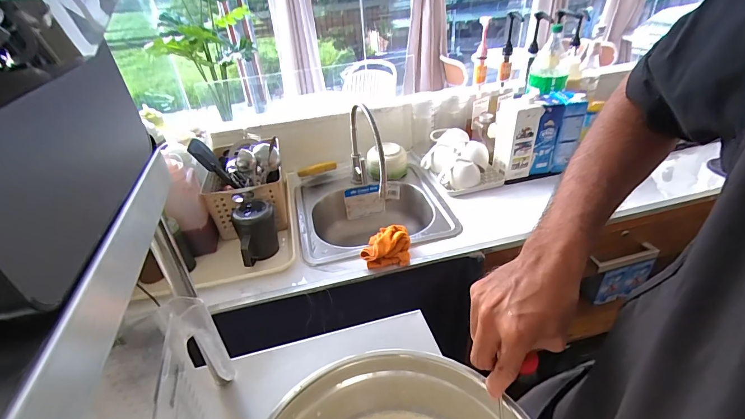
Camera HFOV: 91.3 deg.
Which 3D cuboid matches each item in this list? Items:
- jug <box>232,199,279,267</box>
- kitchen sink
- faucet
[{"bbox_3d":[-0.255,0.047,0.809,0.084,0.110,0.117,-14,36,-14],"label":"jug"},{"bbox_3d":[-0.001,0.046,0.998,0.381,0.153,0.347,-11,35,-10],"label":"kitchen sink"},{"bbox_3d":[-0.013,-0.157,0.968,0.096,0.238,0.243,-6,35,-2],"label":"faucet"}]

